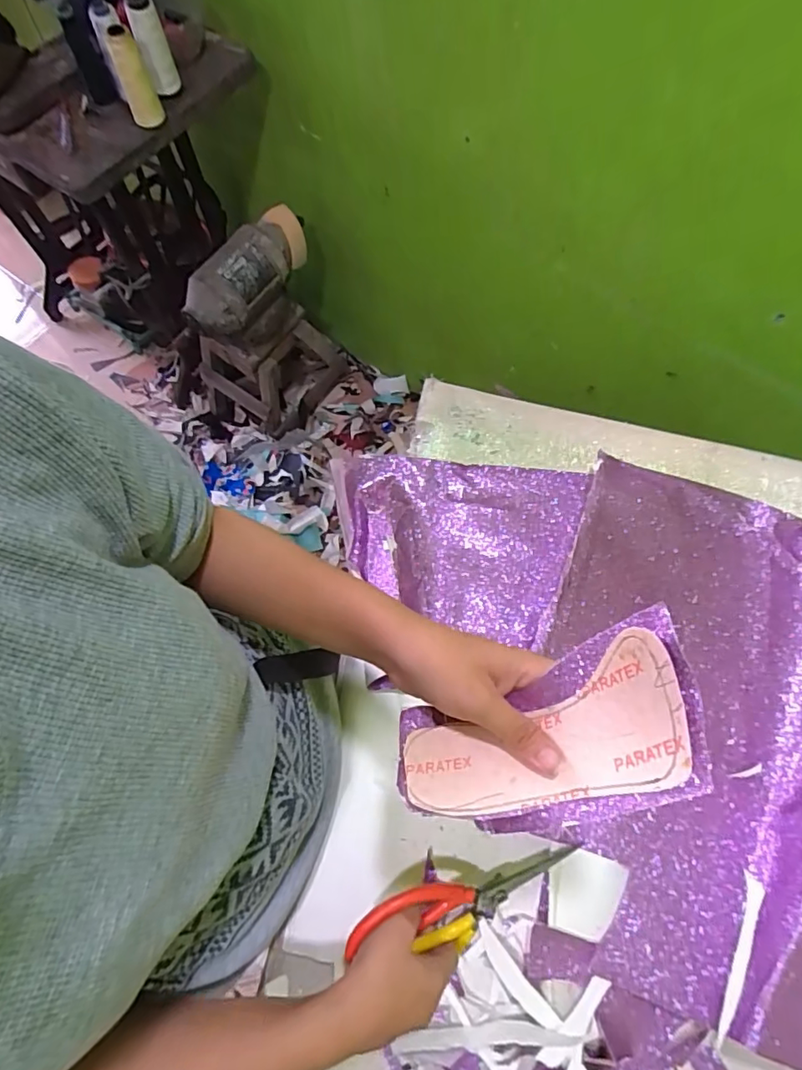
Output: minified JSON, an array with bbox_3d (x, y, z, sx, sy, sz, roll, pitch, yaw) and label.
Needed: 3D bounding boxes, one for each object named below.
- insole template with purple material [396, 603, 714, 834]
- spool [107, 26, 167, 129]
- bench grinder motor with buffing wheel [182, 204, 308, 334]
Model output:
[{"bbox_3d":[0.077,0.110,0.286,0.160,0.031,0.081,-26,68,17],"label":"insole template with purple material"},{"bbox_3d":[-0.404,-0.690,0.820,0.047,0.125,0.043,-1,69,2],"label":"spool"},{"bbox_3d":[-0.299,-0.526,1.096,0.118,0.118,0.297,31,73,10],"label":"bench grinder motor with buffing wheel"}]

